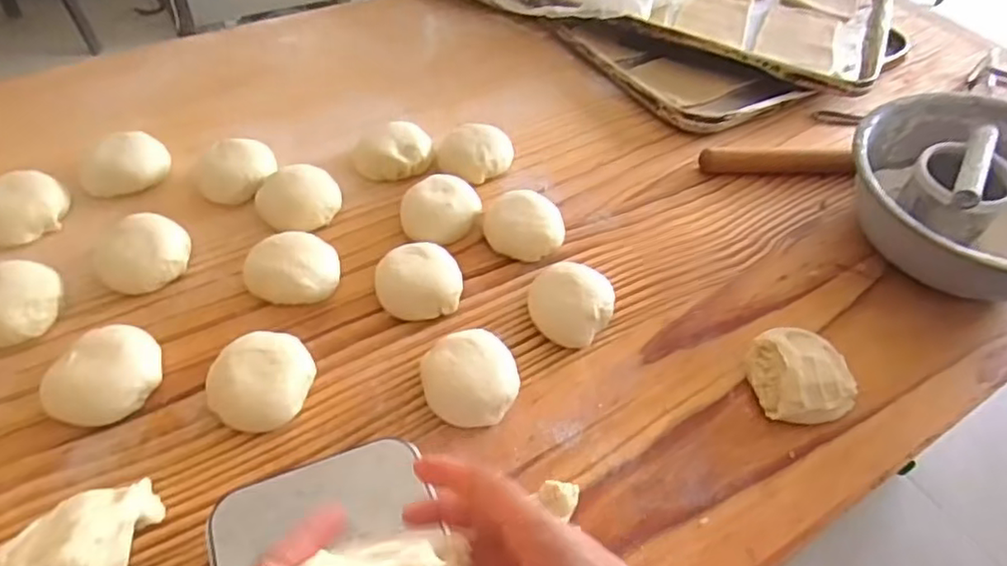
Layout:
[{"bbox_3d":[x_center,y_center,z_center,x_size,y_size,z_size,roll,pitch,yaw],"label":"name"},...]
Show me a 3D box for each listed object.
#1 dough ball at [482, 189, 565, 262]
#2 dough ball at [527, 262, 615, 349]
[{"bbox_3d":[0.018,-0.051,0.543,0.059,0.027,0.058,2,51,-3],"label":"dough ball"},{"bbox_3d":[0.051,0.016,0.499,0.064,0.033,0.057,13,52,6],"label":"dough ball"}]

